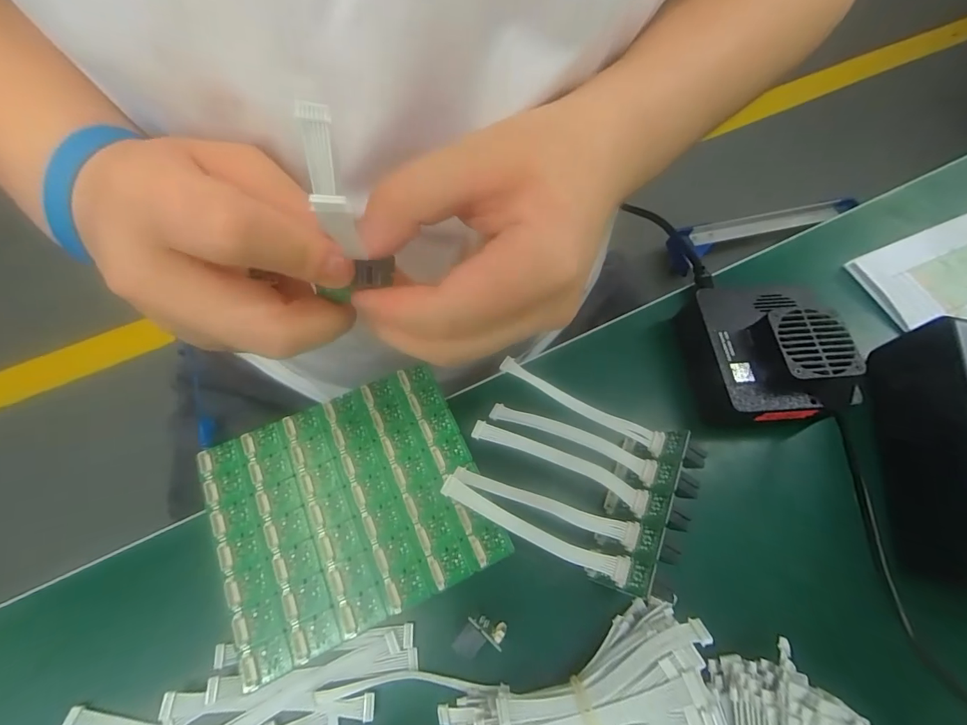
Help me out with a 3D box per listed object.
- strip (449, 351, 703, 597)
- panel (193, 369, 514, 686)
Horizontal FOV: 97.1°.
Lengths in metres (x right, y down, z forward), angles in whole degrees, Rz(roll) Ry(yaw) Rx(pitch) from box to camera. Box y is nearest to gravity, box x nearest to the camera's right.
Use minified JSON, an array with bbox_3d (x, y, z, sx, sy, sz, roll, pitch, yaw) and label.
[{"bbox_3d":[0.043,0.053,0.214,0.104,0.035,0.081,28,69,10],"label":"strip"},{"bbox_3d":[-0.066,0.068,0.211,0.122,0.008,0.109,-23,70,-11],"label":"panel"}]

